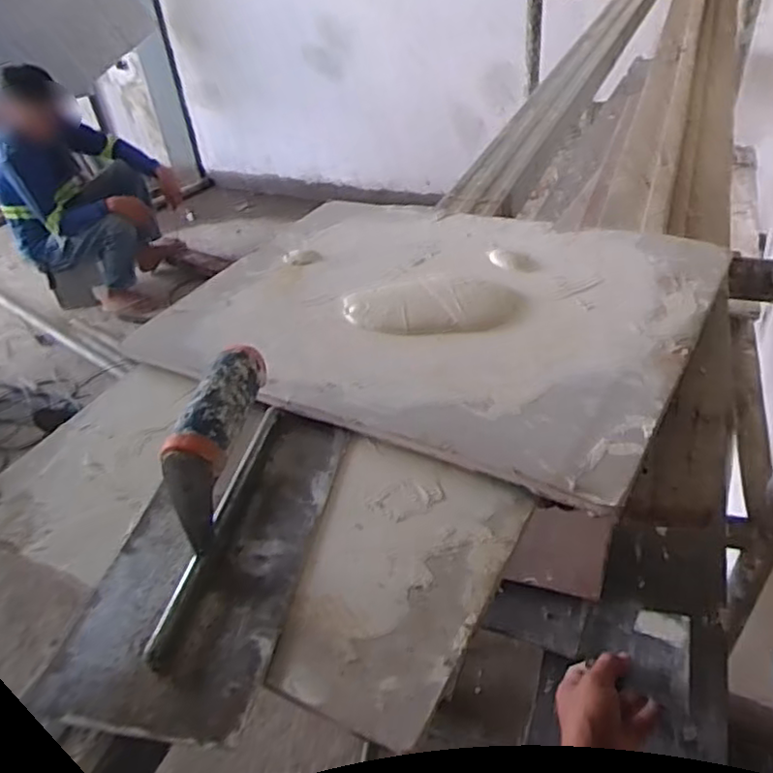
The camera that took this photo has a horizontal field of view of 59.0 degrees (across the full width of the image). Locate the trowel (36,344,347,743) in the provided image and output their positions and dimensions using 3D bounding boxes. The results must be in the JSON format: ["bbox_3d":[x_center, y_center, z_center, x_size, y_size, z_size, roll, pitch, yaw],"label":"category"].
[{"bbox_3d":[-0.110,0.072,0.407,0.121,0.086,0.236,4,41,12],"label":"trowel"}]

